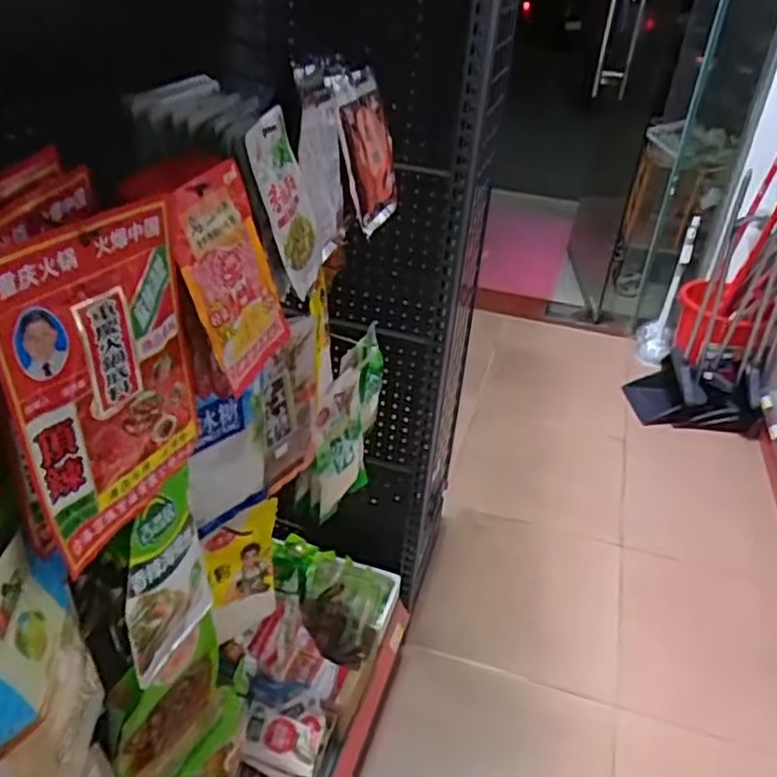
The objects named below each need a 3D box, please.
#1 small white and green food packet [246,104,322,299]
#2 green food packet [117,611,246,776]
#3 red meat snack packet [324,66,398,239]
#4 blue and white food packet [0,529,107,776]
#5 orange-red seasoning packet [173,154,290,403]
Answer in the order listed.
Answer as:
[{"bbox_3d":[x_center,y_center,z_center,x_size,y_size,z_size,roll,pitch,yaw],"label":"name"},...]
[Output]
[{"bbox_3d":[-0.090,-0.164,0.641,0.012,0.157,0.087,-3,40,17],"label":"small white and green food packet"},{"bbox_3d":[-0.208,0.343,0.716,0.035,0.156,0.149,20,36,22],"label":"green food packet"},{"bbox_3d":[-0.021,-0.284,0.825,0.016,0.174,0.115,4,42,28],"label":"red meat snack packet"},{"bbox_3d":[-0.229,0.192,0.466,0.039,0.170,0.136,3,33,-2],"label":"blue and white food packet"},{"bbox_3d":[-0.123,-0.087,0.564,0.009,0.159,0.102,-2,33,22],"label":"orange-red seasoning packet"}]

